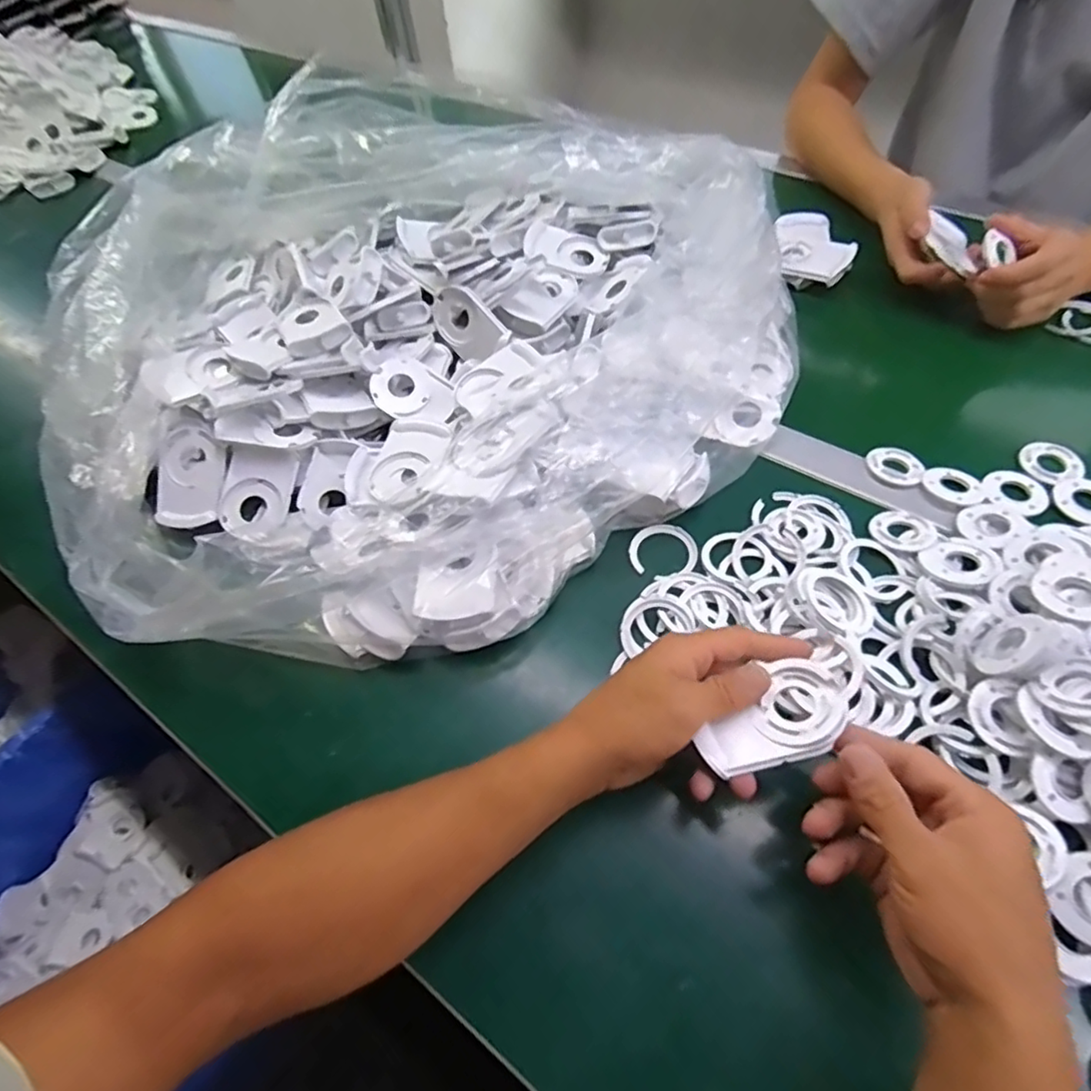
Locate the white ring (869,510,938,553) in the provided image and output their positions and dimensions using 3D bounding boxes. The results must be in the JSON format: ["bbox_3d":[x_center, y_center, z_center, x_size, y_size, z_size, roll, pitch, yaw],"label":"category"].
[{"bbox_3d":[0.270,-0.012,0.460,0.040,0.008,0.043,-2,56,4],"label":"white ring"}]

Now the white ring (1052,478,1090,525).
[{"bbox_3d":[0.415,-0.034,0.466,0.043,0.005,0.044,-2,56,4],"label":"white ring"}]

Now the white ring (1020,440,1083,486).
[{"bbox_3d":[0.408,-0.067,0.493,0.042,0.007,0.042,-2,56,4],"label":"white ring"}]

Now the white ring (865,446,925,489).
[{"bbox_3d":[0.288,-0.066,0.500,0.043,0.007,0.036,35,66,25],"label":"white ring"}]

